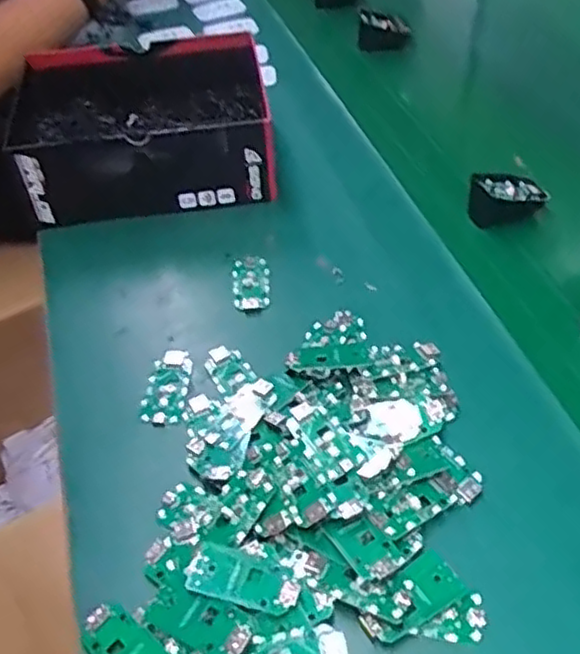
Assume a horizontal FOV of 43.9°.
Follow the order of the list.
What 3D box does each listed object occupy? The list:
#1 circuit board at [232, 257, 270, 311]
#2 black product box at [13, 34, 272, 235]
[{"bbox_3d":[-0.033,-0.038,0.616,0.031,0.004,0.064,-5,45,0],"label":"circuit board"},{"bbox_3d":[-0.146,-0.196,0.716,0.237,0.089,0.197,-10,45,-4],"label":"black product box"}]

